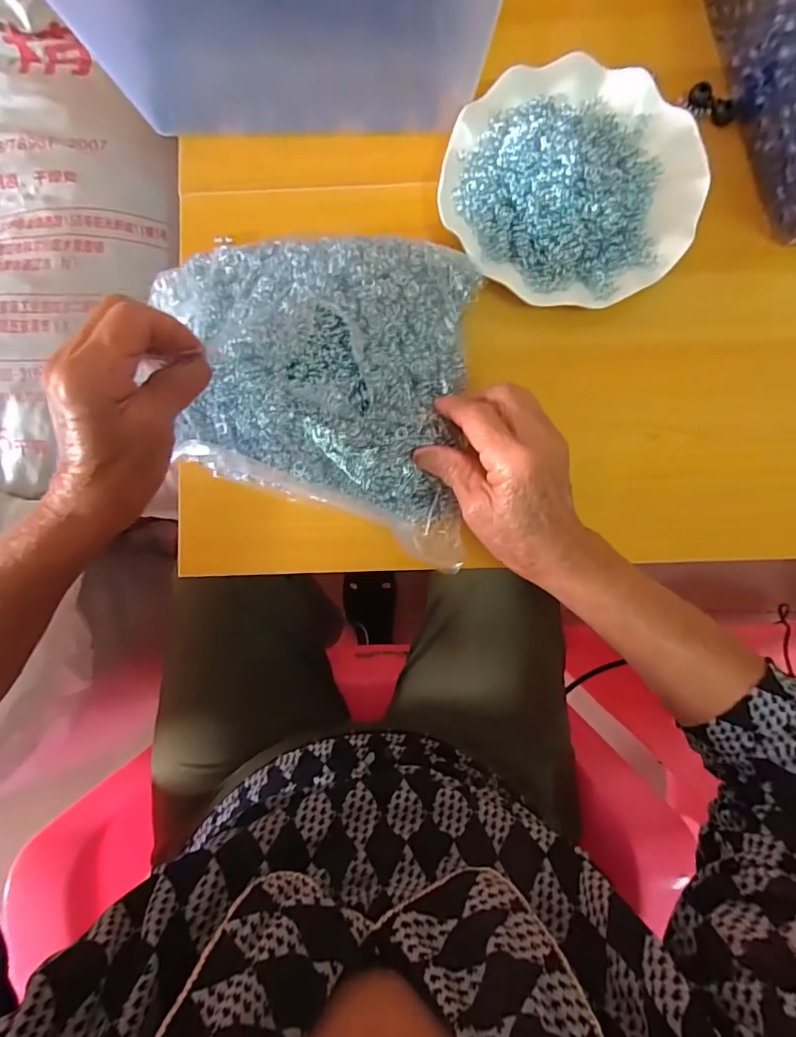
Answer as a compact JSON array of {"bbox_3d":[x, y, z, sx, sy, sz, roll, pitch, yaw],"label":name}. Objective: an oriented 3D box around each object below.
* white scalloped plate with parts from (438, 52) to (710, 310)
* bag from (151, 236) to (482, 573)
[{"bbox_3d":[0.128,-0.244,0.360,0.183,0.039,0.182,-37,86,-1],"label":"white scalloped plate with parts"},{"bbox_3d":[-0.052,-0.086,0.338,0.198,0.044,0.203,5,87,2],"label":"bag"}]

